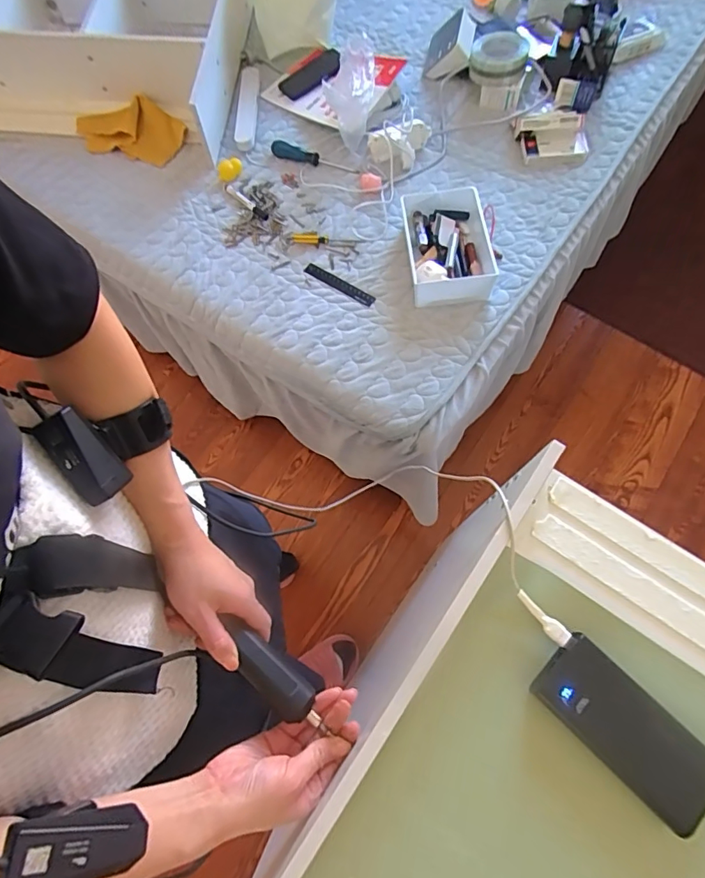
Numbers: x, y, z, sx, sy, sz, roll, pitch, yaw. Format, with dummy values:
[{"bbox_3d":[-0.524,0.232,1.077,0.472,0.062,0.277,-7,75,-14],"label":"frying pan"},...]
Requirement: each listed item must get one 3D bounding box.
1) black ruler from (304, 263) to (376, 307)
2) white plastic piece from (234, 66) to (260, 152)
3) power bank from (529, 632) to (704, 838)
[{"bbox_3d":[-0.024,-0.292,0.916,0.156,0.006,0.023,33,75,17],"label":"black ruler"},{"bbox_3d":[-0.242,-0.758,1.105,0.045,0.015,0.258,-1,71,2],"label":"white plastic piece"},{"bbox_3d":[0.222,0.232,0.388,0.139,0.022,0.068,43,78,14],"label":"power bank"}]

